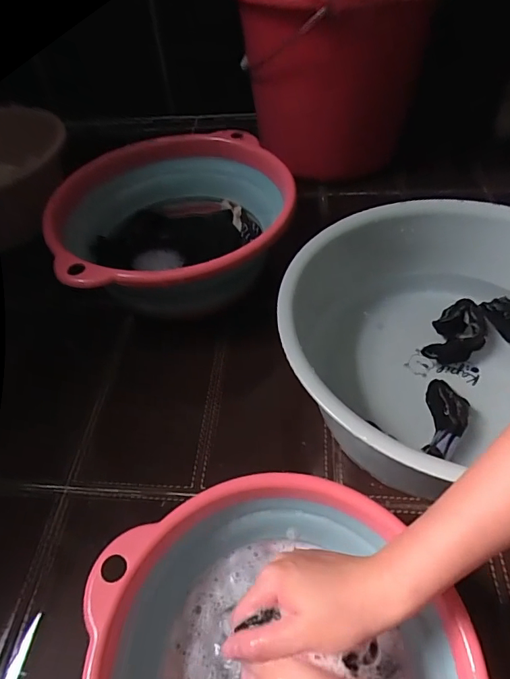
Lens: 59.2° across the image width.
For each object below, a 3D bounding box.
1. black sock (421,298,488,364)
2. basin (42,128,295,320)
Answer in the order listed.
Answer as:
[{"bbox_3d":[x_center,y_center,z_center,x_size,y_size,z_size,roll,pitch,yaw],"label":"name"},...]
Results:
[{"bbox_3d":[0.258,-0.008,0.567,0.058,0.024,0.110,28,57,25],"label":"black sock"},{"bbox_3d":[-0.109,-0.171,0.677,0.337,0.117,0.317,-2,50,3],"label":"basin"}]

